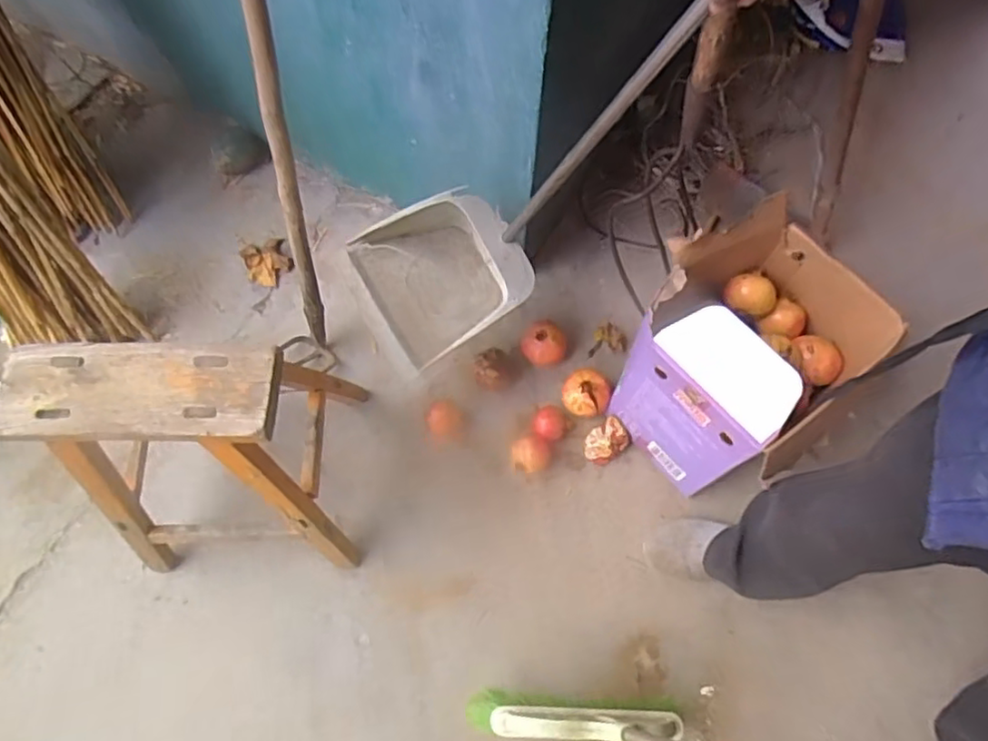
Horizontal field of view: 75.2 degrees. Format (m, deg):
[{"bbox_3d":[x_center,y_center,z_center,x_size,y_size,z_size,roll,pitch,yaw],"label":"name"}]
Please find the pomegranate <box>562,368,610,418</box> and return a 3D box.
[{"bbox_3d":[0.172,0.045,1.204,0.085,0.071,0.079,2,67,-1],"label":"pomegranate"}]

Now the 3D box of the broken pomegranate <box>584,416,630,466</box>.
[{"bbox_3d":[0.207,0.134,1.199,0.084,0.055,0.065,-32,71,-14],"label":"broken pomegranate"}]

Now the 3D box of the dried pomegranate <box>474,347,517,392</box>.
[{"bbox_3d":[0.002,-0.003,1.243,0.082,0.061,0.084,0,67,-2],"label":"dried pomegranate"}]

